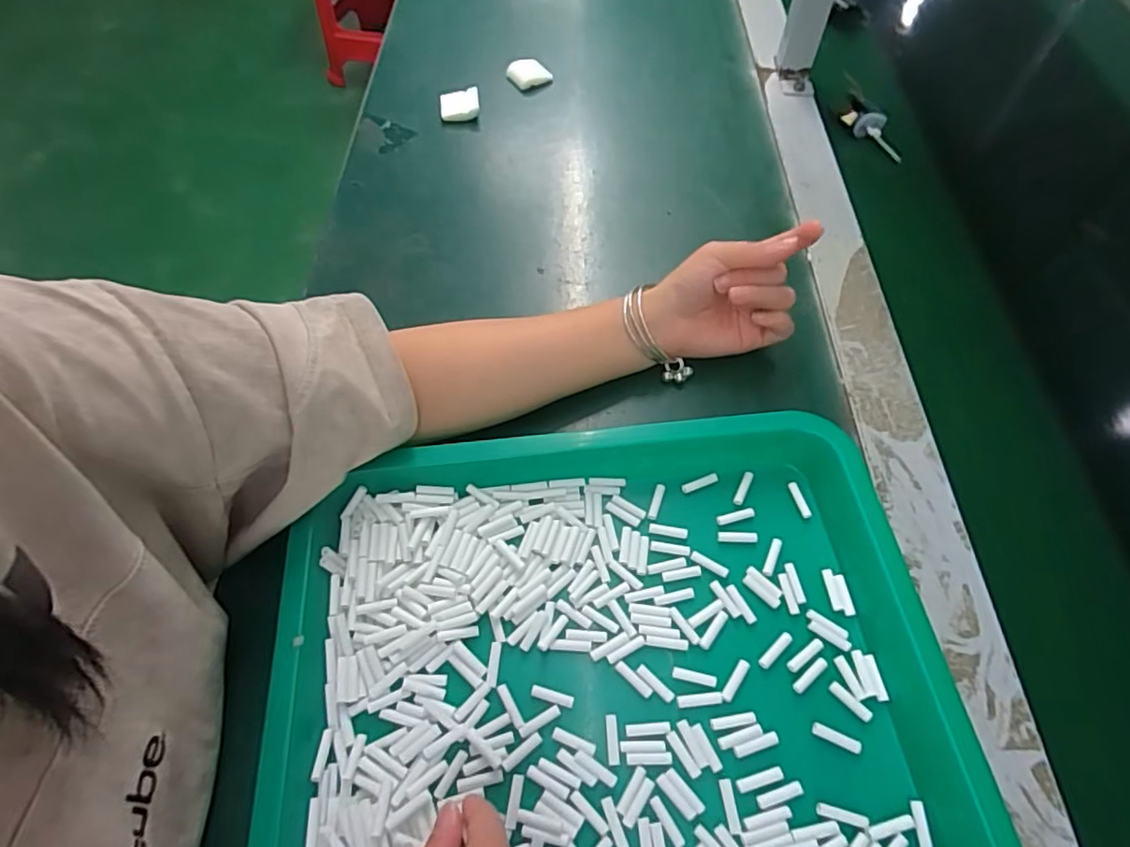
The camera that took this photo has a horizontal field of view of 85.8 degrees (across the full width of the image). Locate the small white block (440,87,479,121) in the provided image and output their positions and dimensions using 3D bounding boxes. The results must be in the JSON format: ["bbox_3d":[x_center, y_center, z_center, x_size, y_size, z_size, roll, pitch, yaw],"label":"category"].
[{"bbox_3d":[-0.101,-0.305,0.580,0.037,0.010,0.031,-8,59,-6],"label":"small white block"}]

